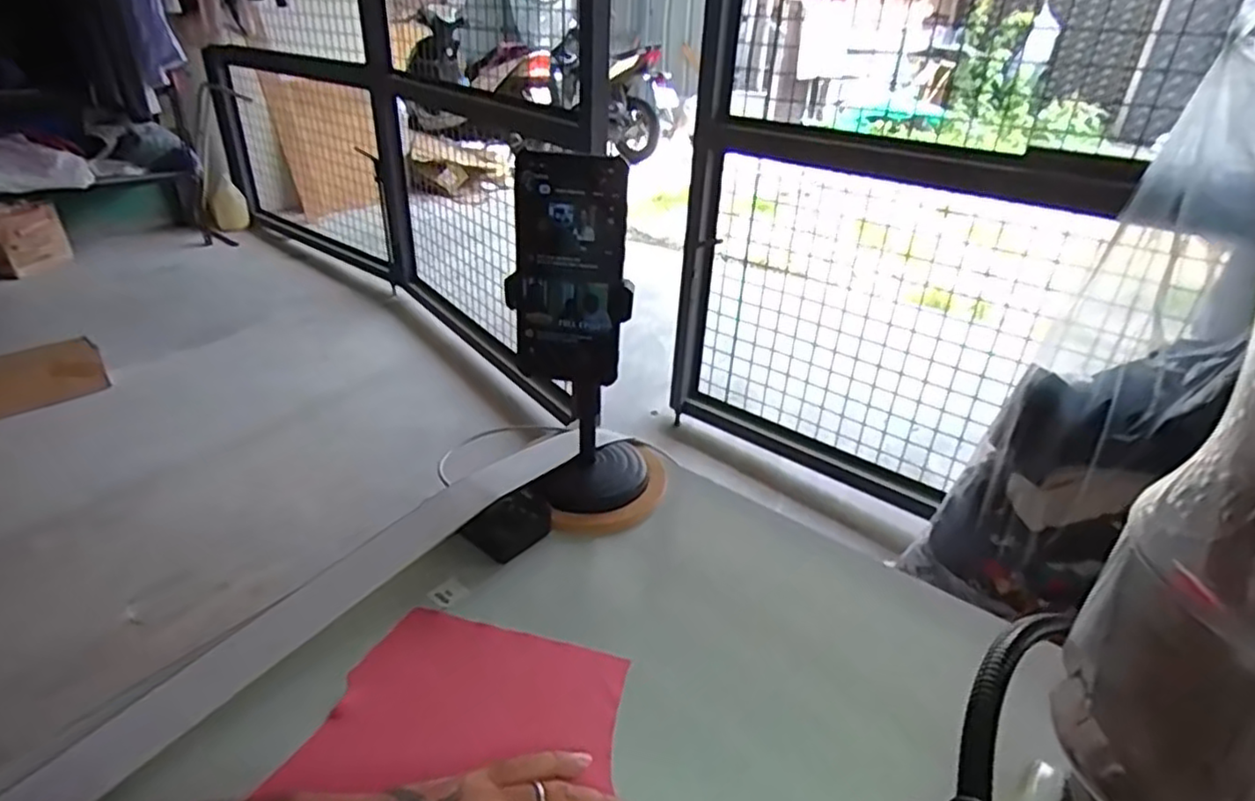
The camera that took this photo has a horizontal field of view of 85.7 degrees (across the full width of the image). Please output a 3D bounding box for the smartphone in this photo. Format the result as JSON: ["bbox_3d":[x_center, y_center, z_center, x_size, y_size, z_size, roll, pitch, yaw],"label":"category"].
[{"bbox_3d":[-0.043,-0.093,0.503,0.076,0.167,0.019,9,30,12],"label":"smartphone"}]

